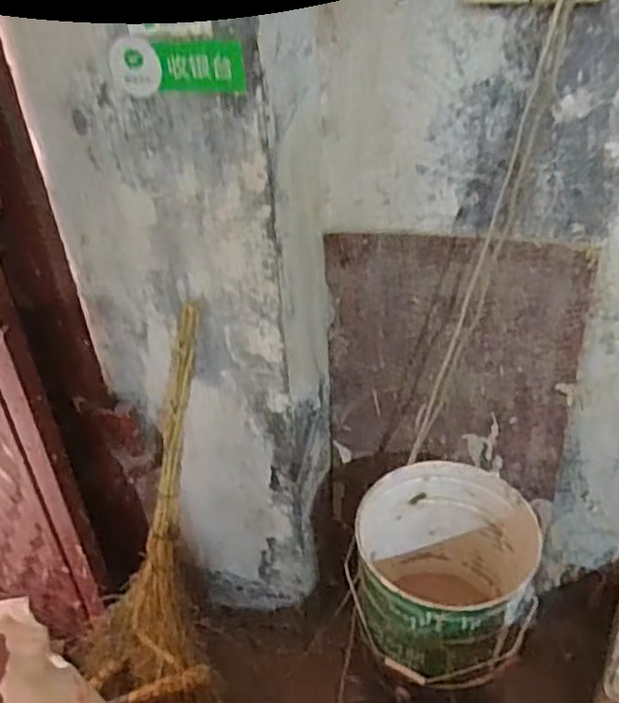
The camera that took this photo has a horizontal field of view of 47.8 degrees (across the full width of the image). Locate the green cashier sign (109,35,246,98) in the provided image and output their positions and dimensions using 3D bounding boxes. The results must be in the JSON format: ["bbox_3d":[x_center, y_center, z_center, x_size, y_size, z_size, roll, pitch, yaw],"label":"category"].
[{"bbox_3d":[-0.175,-0.377,0.931,0.194,0.074,0.011,10,40,17],"label":"green cashier sign"}]

